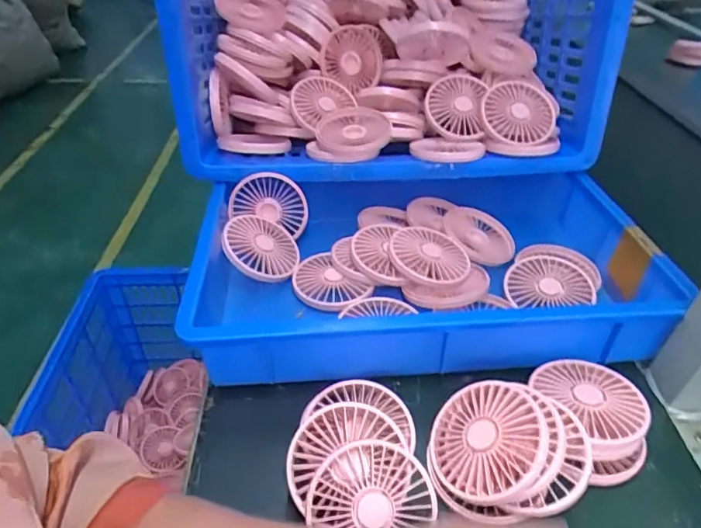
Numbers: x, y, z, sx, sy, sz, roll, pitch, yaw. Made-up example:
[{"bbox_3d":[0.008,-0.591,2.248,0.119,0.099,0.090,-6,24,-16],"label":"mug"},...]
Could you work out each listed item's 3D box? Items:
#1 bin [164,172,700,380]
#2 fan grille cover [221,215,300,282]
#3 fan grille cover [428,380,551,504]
[{"bbox_3d":[0.082,-0.005,0.518,0.450,0.091,0.266,-1,40,-4],"label":"bin"},{"bbox_3d":[-0.096,-0.021,0.538,0.082,0.013,0.083,24,45,-19],"label":"fan grille cover"},{"bbox_3d":[0.099,0.127,0.360,0.083,0.014,0.085,-11,48,39],"label":"fan grille cover"}]

